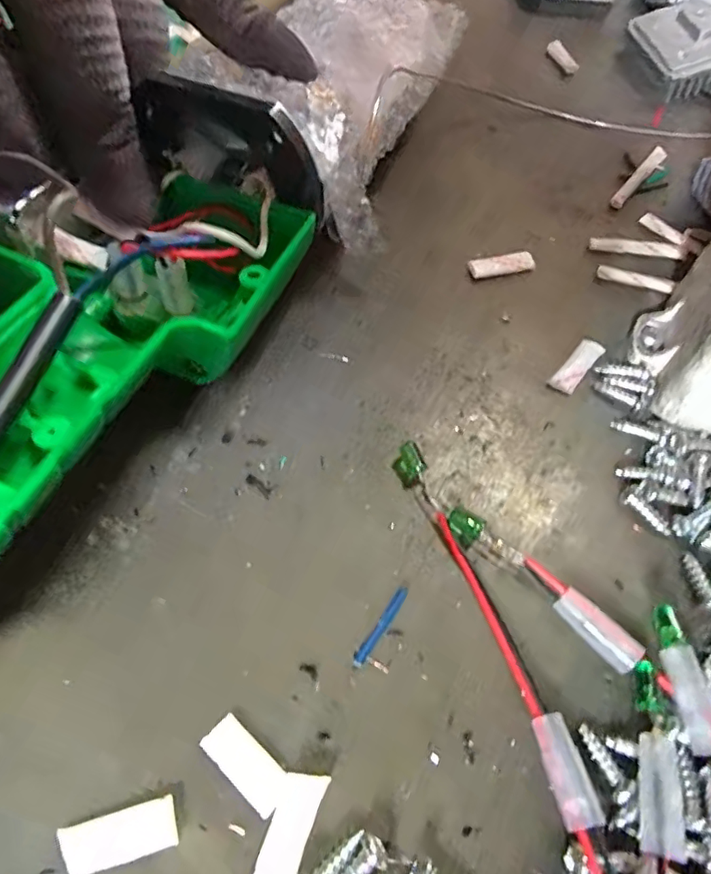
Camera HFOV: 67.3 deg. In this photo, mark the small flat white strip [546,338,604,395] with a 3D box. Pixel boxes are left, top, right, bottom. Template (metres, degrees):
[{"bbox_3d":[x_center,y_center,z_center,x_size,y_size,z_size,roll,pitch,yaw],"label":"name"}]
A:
[{"bbox_3d":[0.063,-0.021,0.152,0.007,0.004,0.019,37,67,19],"label":"small flat white strip"}]

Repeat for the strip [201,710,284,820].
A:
[{"bbox_3d":[-0.021,0.062,0.100,0.018,0.004,0.008,38,67,19],"label":"strip"}]

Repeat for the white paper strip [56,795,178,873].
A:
[{"bbox_3d":[-0.042,0.071,0.095,0.019,0.004,0.008,-13,62,-7],"label":"white paper strip"}]

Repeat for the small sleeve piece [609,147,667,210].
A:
[{"bbox_3d":[0.106,-0.098,0.200,0.005,0.004,0.037,37,67,19],"label":"small sleeve piece"}]

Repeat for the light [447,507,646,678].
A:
[{"bbox_3d":[0.041,0.032,0.120,0.049,0.005,0.007,40,68,20],"label":"light"}]

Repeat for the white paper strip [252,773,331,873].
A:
[{"bbox_3d":[-0.013,0.073,0.094,0.007,0.004,0.025,18,62,10],"label":"white paper strip"}]

